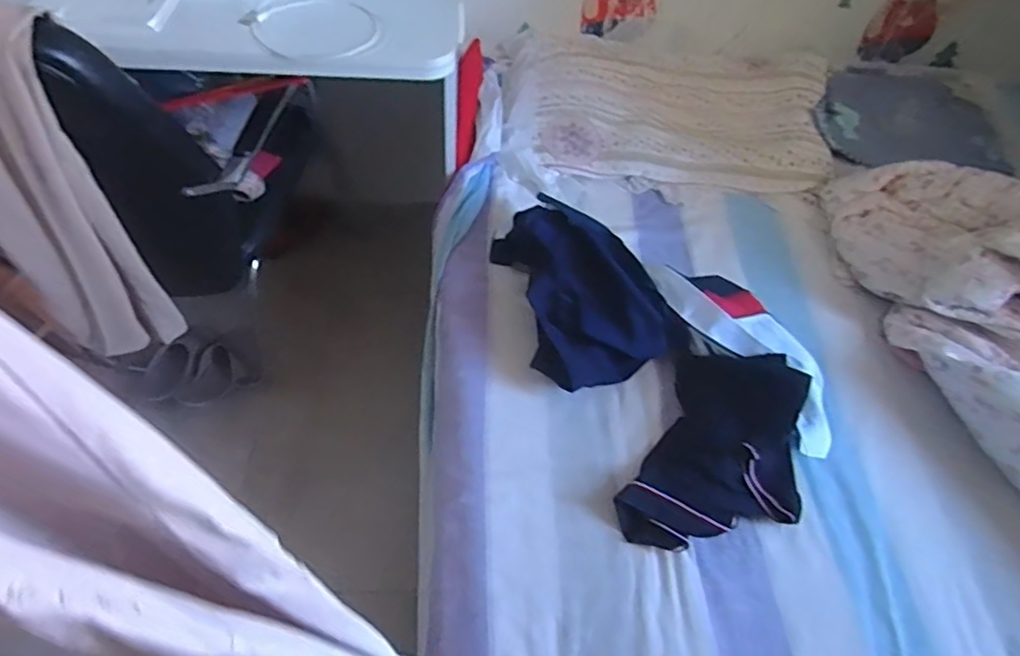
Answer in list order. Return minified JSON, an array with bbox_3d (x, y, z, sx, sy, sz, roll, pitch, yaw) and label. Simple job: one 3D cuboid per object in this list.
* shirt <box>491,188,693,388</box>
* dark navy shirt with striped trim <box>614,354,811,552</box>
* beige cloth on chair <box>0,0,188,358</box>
[{"bbox_3d":[0.117,-0.092,1.074,0.252,0.126,0.367,-18,58,-16],"label":"shirt"},{"bbox_3d":[0.326,0.188,0.912,0.240,0.118,0.333,27,57,15],"label":"dark navy shirt with striped trim"},{"bbox_3d":[-0.694,-0.186,0.924,0.212,0.564,0.138,-24,59,-19],"label":"beige cloth on chair"}]

